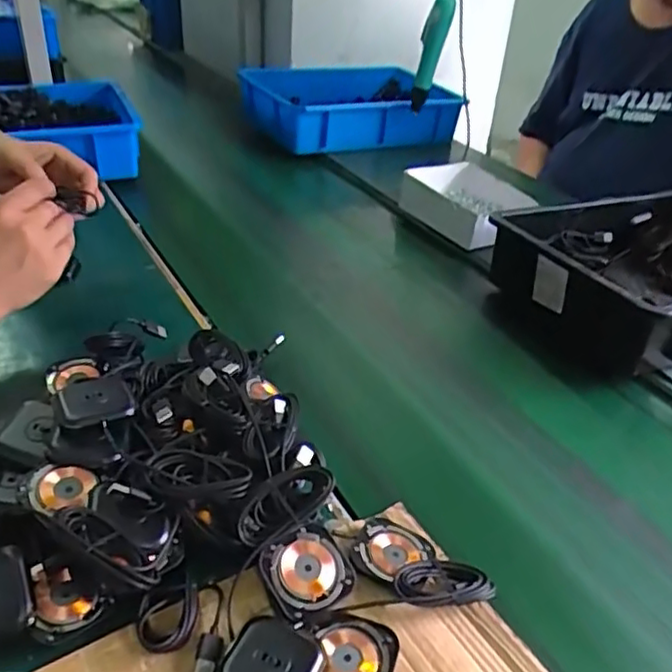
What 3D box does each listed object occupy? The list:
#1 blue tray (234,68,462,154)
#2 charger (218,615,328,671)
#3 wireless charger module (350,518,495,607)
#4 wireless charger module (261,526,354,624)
[{"bbox_3d":[0.040,-0.477,1.359,0.442,0.104,0.282,-16,39,-27],"label":"blue tray"},{"bbox_3d":[-0.039,0.206,0.409,0.057,0.013,0.056,17,38,20],"label":"charger"},{"bbox_3d":[0.059,0.169,0.482,0.101,0.021,0.062,29,43,32],"label":"wireless charger module"},{"bbox_3d":[-0.020,0.166,0.464,0.061,0.011,0.055,-21,66,-36],"label":"wireless charger module"}]

